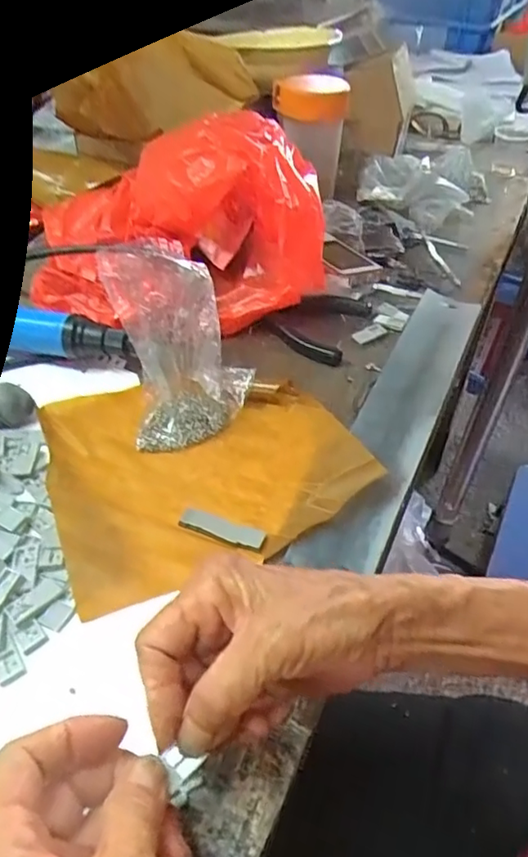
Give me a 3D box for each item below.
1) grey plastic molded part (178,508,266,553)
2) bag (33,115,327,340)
[{"bbox_3d":[-0.026,0.061,0.357,0.054,0.005,0.015,17,45,15],"label":"grey plastic molded part"},{"bbox_3d":[-0.075,-0.194,0.535,0.249,0.126,0.213,-4,44,-7],"label":"bag"}]

